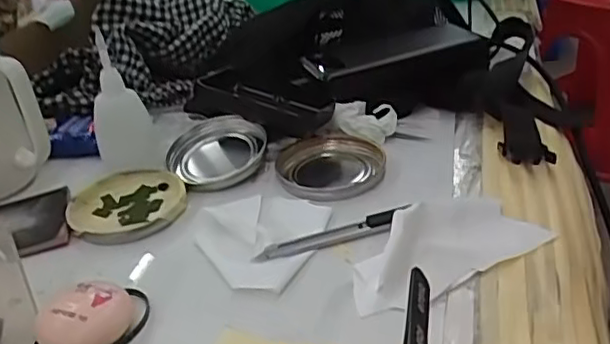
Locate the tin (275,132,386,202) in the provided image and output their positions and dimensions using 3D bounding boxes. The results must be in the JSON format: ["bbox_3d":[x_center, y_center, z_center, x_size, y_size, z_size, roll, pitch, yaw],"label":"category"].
[{"bbox_3d":[0.019,-0.002,0.474,0.077,0.016,0.081,-1,31,10],"label":"tin"}]

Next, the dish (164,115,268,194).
[{"bbox_3d":[-0.070,-0.019,0.490,0.070,0.022,0.069,-5,31,3],"label":"dish"}]

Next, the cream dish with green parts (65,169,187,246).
[{"bbox_3d":[-0.124,0.024,0.454,0.080,0.013,0.077,-9,31,-4],"label":"cream dish with green parts"}]

